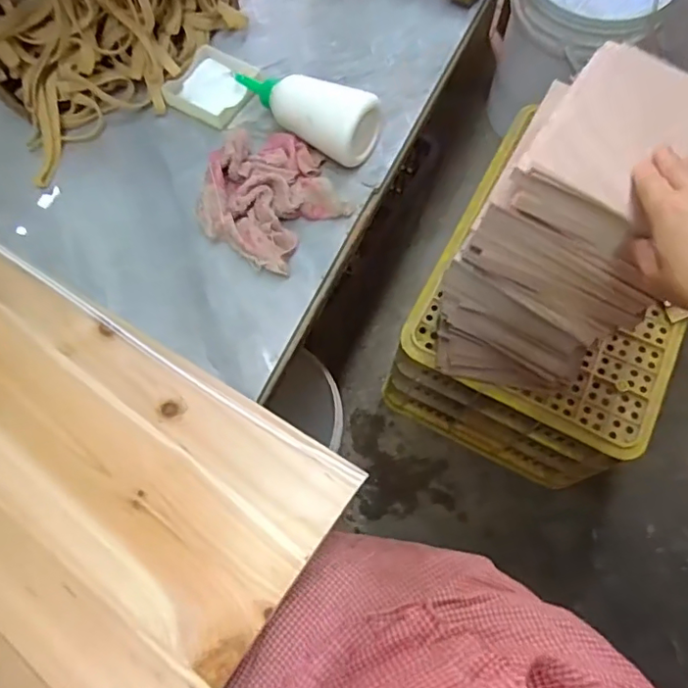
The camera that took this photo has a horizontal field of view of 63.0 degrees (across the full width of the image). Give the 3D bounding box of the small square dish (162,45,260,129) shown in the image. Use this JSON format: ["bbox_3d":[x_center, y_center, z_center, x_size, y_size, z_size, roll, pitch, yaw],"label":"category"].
[{"bbox_3d":[-0.132,-0.260,0.567,0.078,0.018,0.077,32,71,11],"label":"small square dish"}]

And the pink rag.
[{"bbox_3d":[-0.065,-0.136,0.508,0.116,0.033,0.126,32,71,11],"label":"pink rag"}]

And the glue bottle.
[{"bbox_3d":[-0.042,-0.227,0.532,0.156,0.060,0.049,33,72,11],"label":"glue bottle"}]

